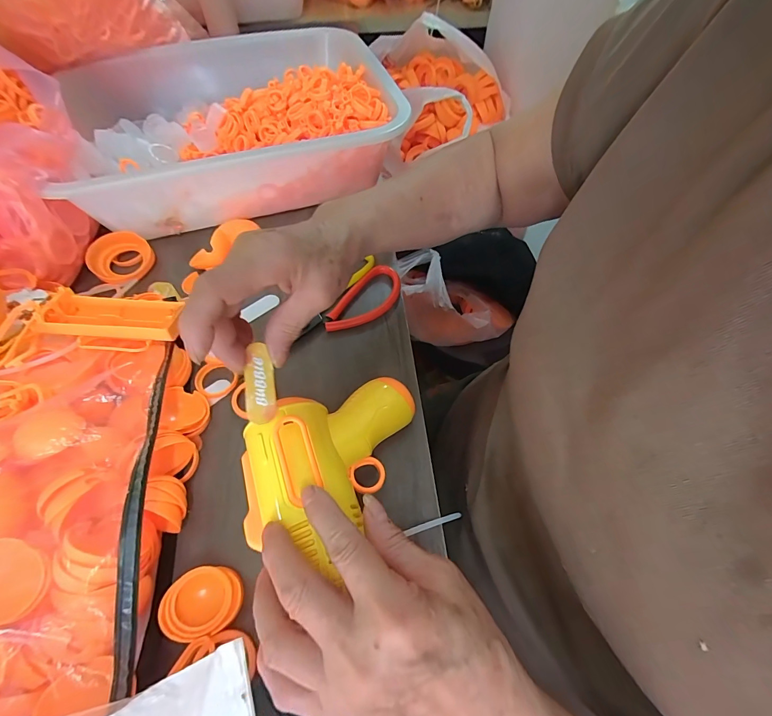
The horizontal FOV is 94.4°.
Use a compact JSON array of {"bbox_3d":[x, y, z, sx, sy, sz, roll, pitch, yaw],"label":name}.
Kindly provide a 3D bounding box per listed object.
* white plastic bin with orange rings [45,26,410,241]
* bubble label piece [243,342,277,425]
[{"bbox_3d":[-0.184,-0.286,0.438,0.357,0.086,0.304,-17,60,-10],"label":"white plastic bin with orange rings"},{"bbox_3d":[-0.080,0.016,0.228,0.018,0.005,0.050,-7,79,-4],"label":"bubble label piece"}]

